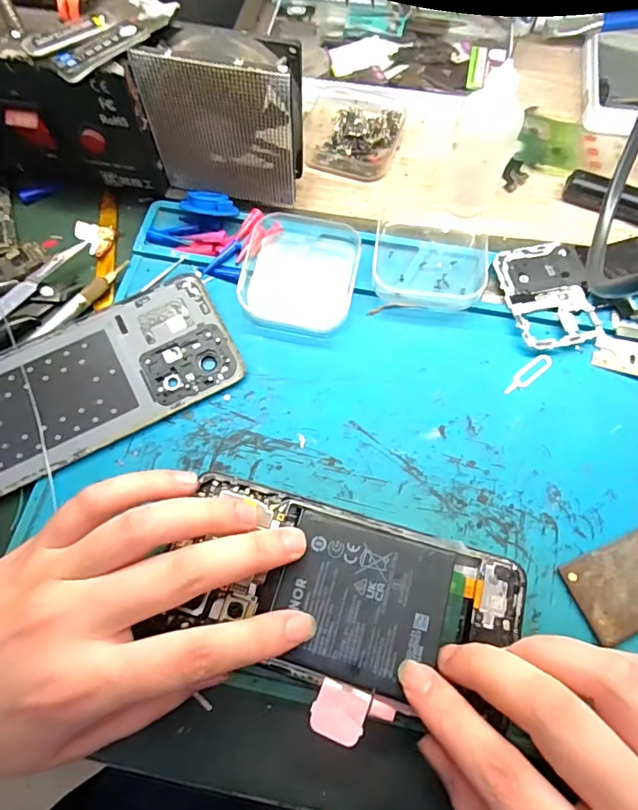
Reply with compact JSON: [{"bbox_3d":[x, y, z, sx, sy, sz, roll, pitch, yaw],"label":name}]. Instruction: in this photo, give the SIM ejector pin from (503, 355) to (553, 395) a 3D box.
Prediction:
[{"bbox_3d":[0.113,-0.016,0.259,0.034,0.004,0.009,-38,73,-12],"label":"SIM ejector pin"}]

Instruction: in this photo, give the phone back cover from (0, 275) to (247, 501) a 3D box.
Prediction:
[{"bbox_3d":[-0.122,-0.010,0.255,0.158,0.012,0.070,-27,71,-9],"label":"phone back cover"}]

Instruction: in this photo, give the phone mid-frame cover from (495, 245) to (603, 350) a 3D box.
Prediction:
[{"bbox_3d":[0.129,-0.063,0.273,0.045,0.005,0.065,-11,70,-3],"label":"phone mid-frame cover"}]

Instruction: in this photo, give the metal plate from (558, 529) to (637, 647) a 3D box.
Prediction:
[{"bbox_3d":[0.145,0.080,0.221,0.061,0.005,0.037,-21,70,-7],"label":"metal plate"}]

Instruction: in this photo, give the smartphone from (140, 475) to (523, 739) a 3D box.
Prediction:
[{"bbox_3d":[0.011,0.084,0.215,0.151,0.011,0.071,15,71,7],"label":"smartphone"}]

